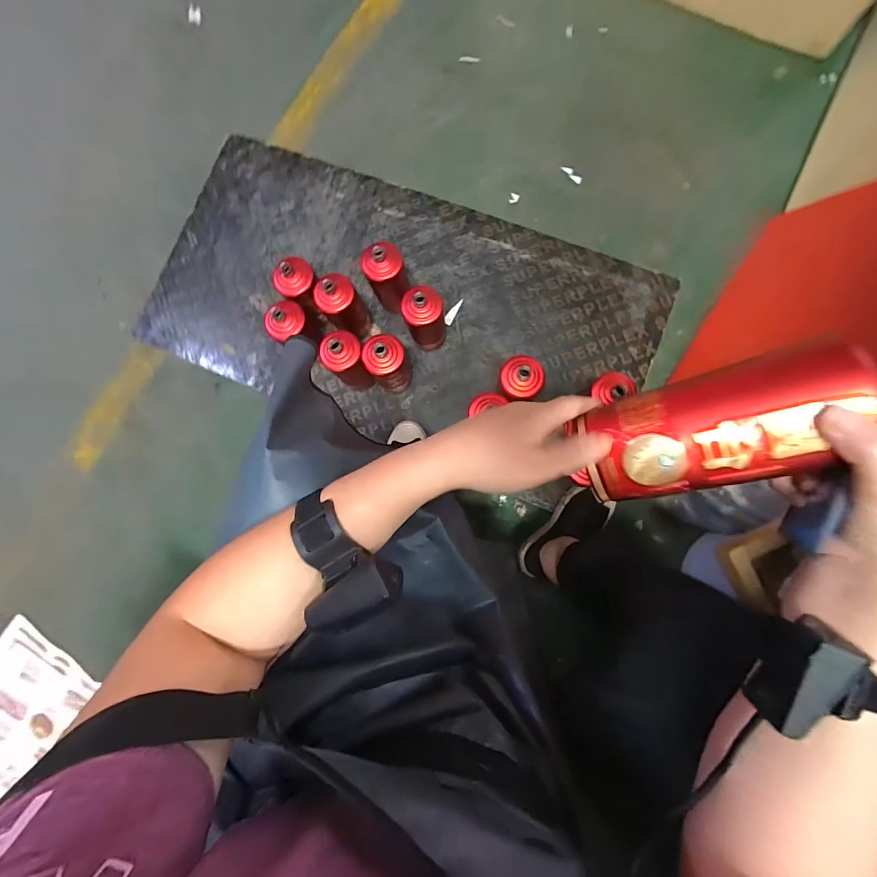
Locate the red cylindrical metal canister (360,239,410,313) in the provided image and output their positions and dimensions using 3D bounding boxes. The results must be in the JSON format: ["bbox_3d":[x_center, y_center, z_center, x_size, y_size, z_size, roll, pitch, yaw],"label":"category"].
[{"bbox_3d":[-0.106,-0.345,0.803,0.081,0.191,0.082,0,84,4],"label":"red cylindrical metal canister"}]

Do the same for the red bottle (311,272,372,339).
[{"bbox_3d":[-0.208,-0.287,0.800,0.079,0.203,0.083,0,84,4],"label":"red bottle"}]

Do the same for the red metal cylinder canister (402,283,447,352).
[{"bbox_3d":[-0.028,-0.246,0.793,0.080,0.183,0.084,-1,84,4],"label":"red metal cylinder canister"}]

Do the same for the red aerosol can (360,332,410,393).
[{"bbox_3d":[-0.102,-0.151,0.789,0.073,0.186,0.071,0,84,4],"label":"red aerosol can"}]

